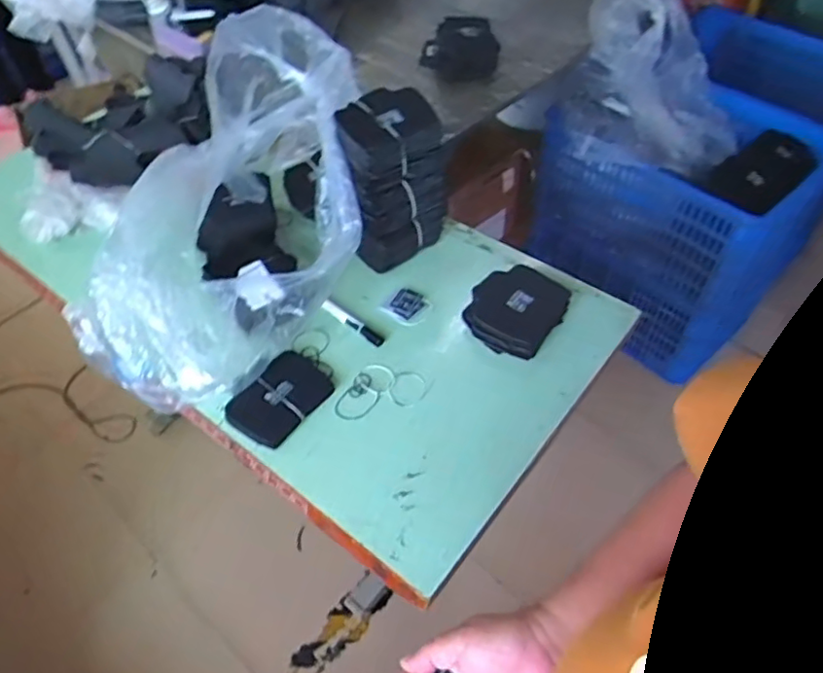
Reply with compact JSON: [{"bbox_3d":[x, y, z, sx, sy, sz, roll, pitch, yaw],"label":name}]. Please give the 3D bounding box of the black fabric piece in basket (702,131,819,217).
[{"bbox_3d":[0.787,-0.371,1.370,0.173,0.061,0.349,37,62,27],"label":"black fabric piece in basket"}]

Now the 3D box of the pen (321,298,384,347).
[{"bbox_3d":[-0.095,-0.029,0.906,0.138,0.016,0.017,34,60,26],"label":"pen"}]

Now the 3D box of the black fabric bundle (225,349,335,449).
[{"bbox_3d":[-0.177,0.080,0.825,0.098,0.019,0.137,29,58,23],"label":"black fabric bundle"}]

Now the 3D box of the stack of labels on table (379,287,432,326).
[{"bbox_3d":[-0.004,-0.046,0.922,0.061,0.010,0.062,-39,59,-25],"label":"stack of labels on table"}]

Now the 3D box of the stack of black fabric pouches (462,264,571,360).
[{"bbox_3d":[0.155,-0.045,0.895,0.128,0.038,0.156,30,59,24],"label":"stack of black fabric pouches"}]

